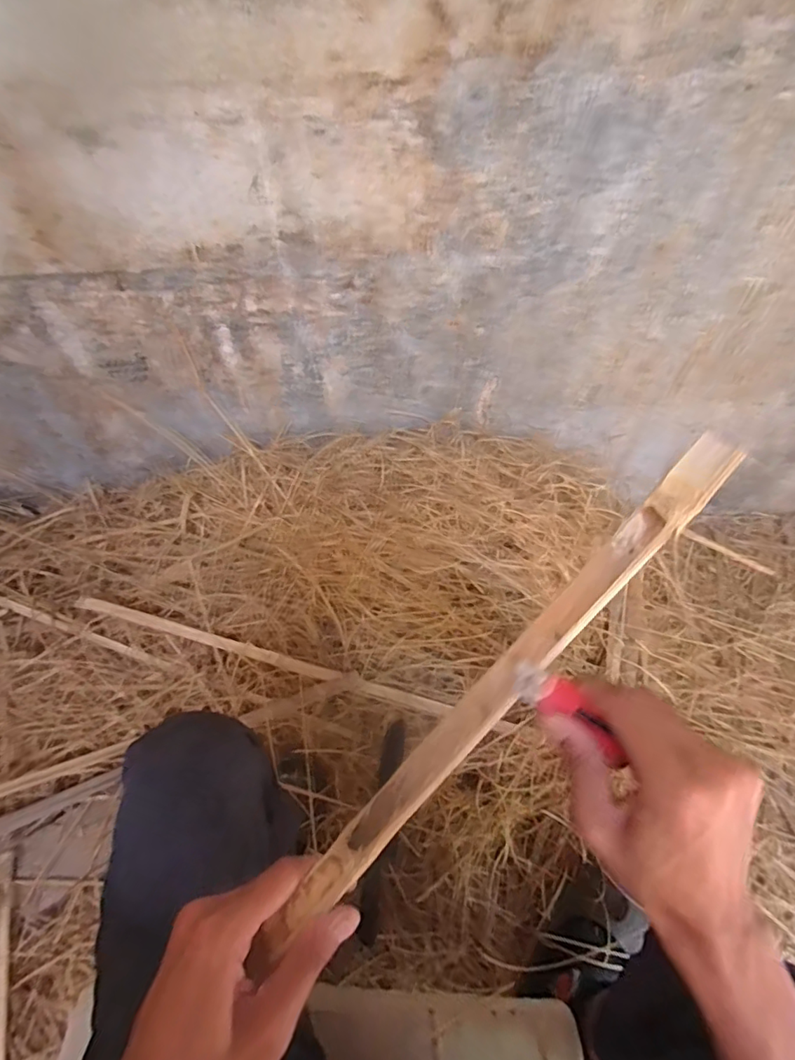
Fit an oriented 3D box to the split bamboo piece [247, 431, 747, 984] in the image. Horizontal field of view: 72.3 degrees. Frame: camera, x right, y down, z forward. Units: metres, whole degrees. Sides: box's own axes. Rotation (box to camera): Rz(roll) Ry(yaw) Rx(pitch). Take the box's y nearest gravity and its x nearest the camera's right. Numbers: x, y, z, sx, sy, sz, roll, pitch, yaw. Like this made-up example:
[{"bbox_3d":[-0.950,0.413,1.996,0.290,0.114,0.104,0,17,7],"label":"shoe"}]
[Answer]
[{"bbox_3d":[0.054,0.096,0.311,0.386,0.007,0.025,-48,65,0],"label":"split bamboo piece"}]

